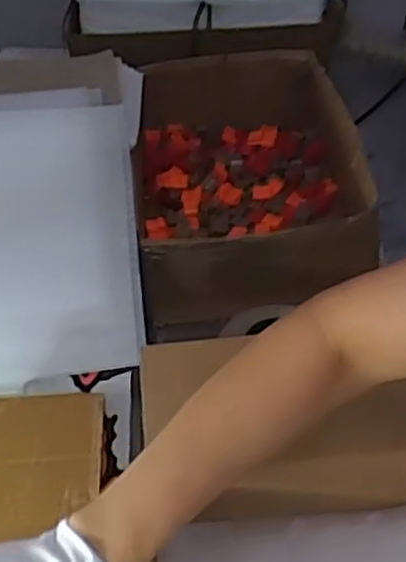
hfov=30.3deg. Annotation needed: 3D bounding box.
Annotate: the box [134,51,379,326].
[{"bbox_3d":[0.054,-0.153,1.009,0.295,0.141,0.468,-2,42,2],"label":"box"}]

